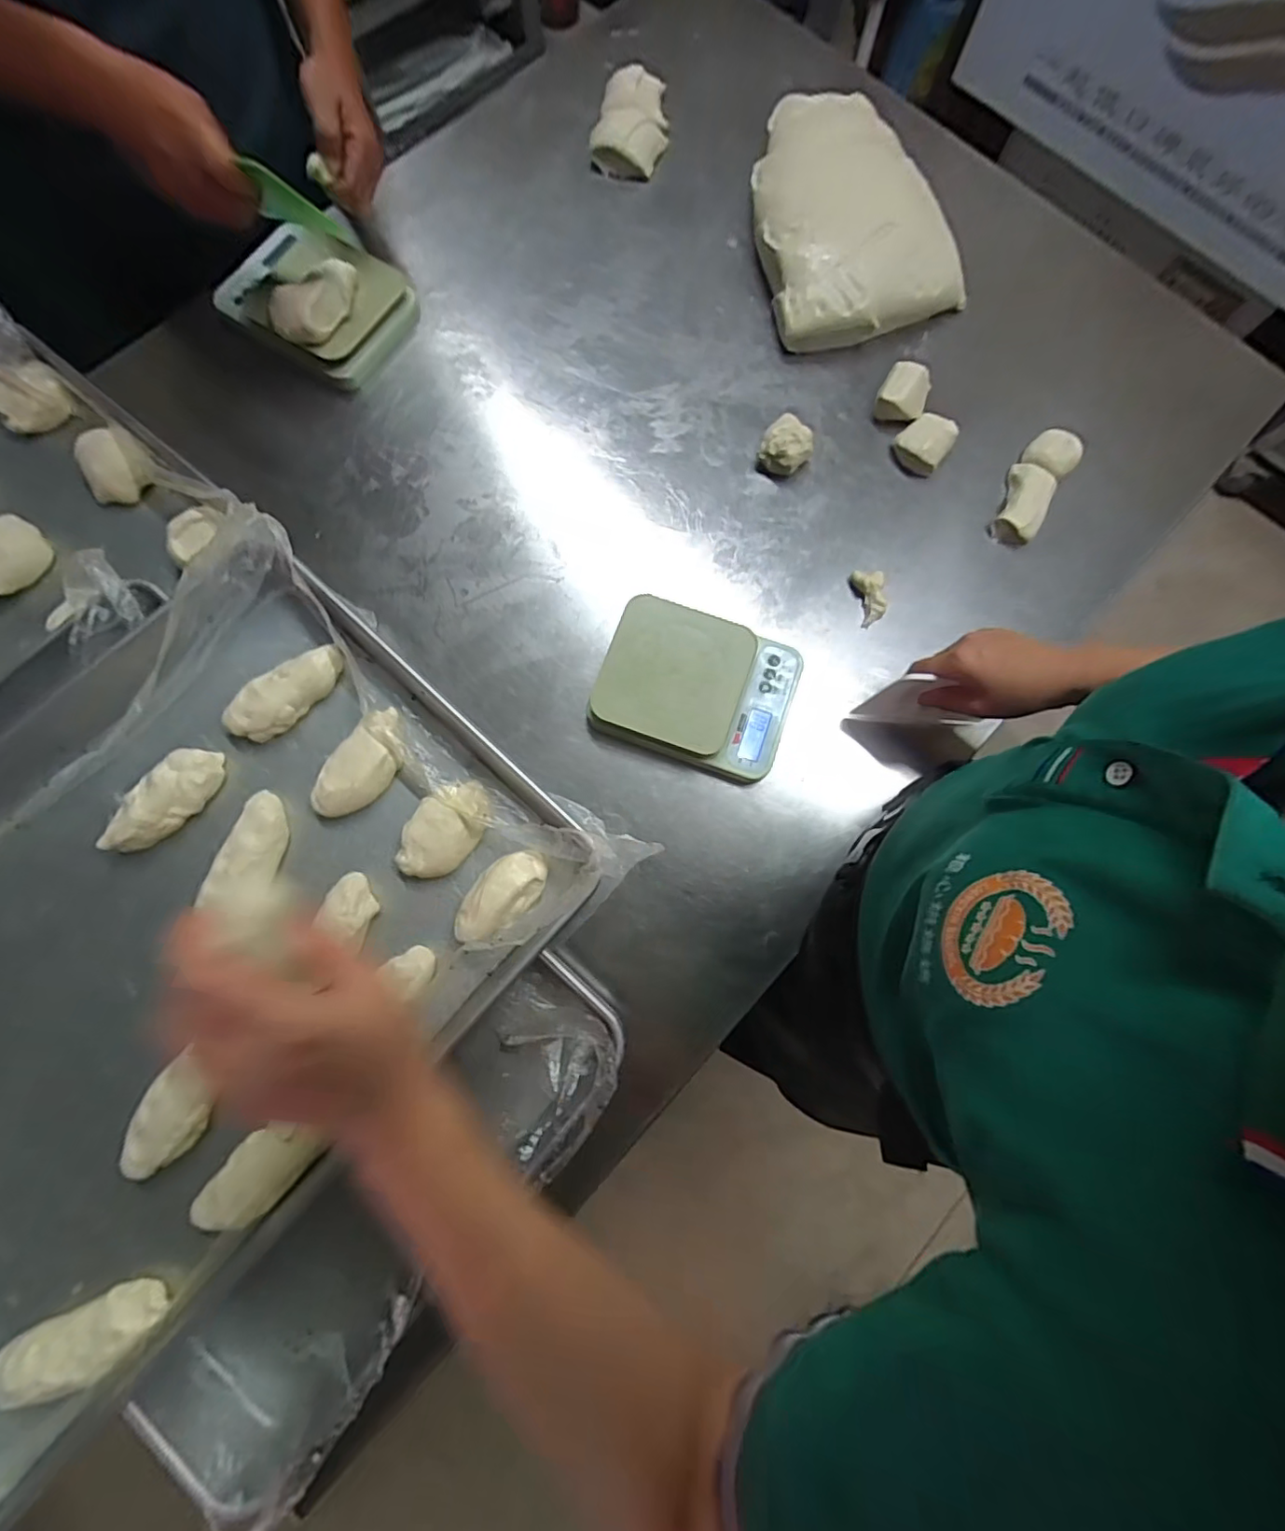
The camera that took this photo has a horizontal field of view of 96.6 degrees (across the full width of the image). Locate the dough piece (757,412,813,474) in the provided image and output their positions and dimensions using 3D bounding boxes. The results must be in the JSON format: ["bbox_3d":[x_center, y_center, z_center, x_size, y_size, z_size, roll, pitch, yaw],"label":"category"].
[{"bbox_3d":[0.159,-0.353,0.632,0.054,0.034,0.045,16,79,2],"label":"dough piece"}]

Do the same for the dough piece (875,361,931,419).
[{"bbox_3d":[0.302,-0.429,0.657,0.056,0.038,0.063,24,79,3],"label":"dough piece"}]

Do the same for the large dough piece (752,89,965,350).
[{"bbox_3d":[0.242,-0.656,0.679,0.230,0.083,0.320,-10,79,-3],"label":"large dough piece"}]

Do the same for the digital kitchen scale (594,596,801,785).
[{"bbox_3d":[0.044,-0.088,0.587,0.184,0.038,0.154,19,79,2],"label":"digital kitchen scale"}]

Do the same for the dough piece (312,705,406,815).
[{"bbox_3d":[-0.227,0.000,0.470,0.039,0.023,0.095,32,80,5],"label":"dough piece"}]

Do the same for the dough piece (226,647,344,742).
[{"bbox_3d":[-0.298,-0.062,0.481,0.034,0.026,0.103,43,81,7],"label":"dough piece"}]

